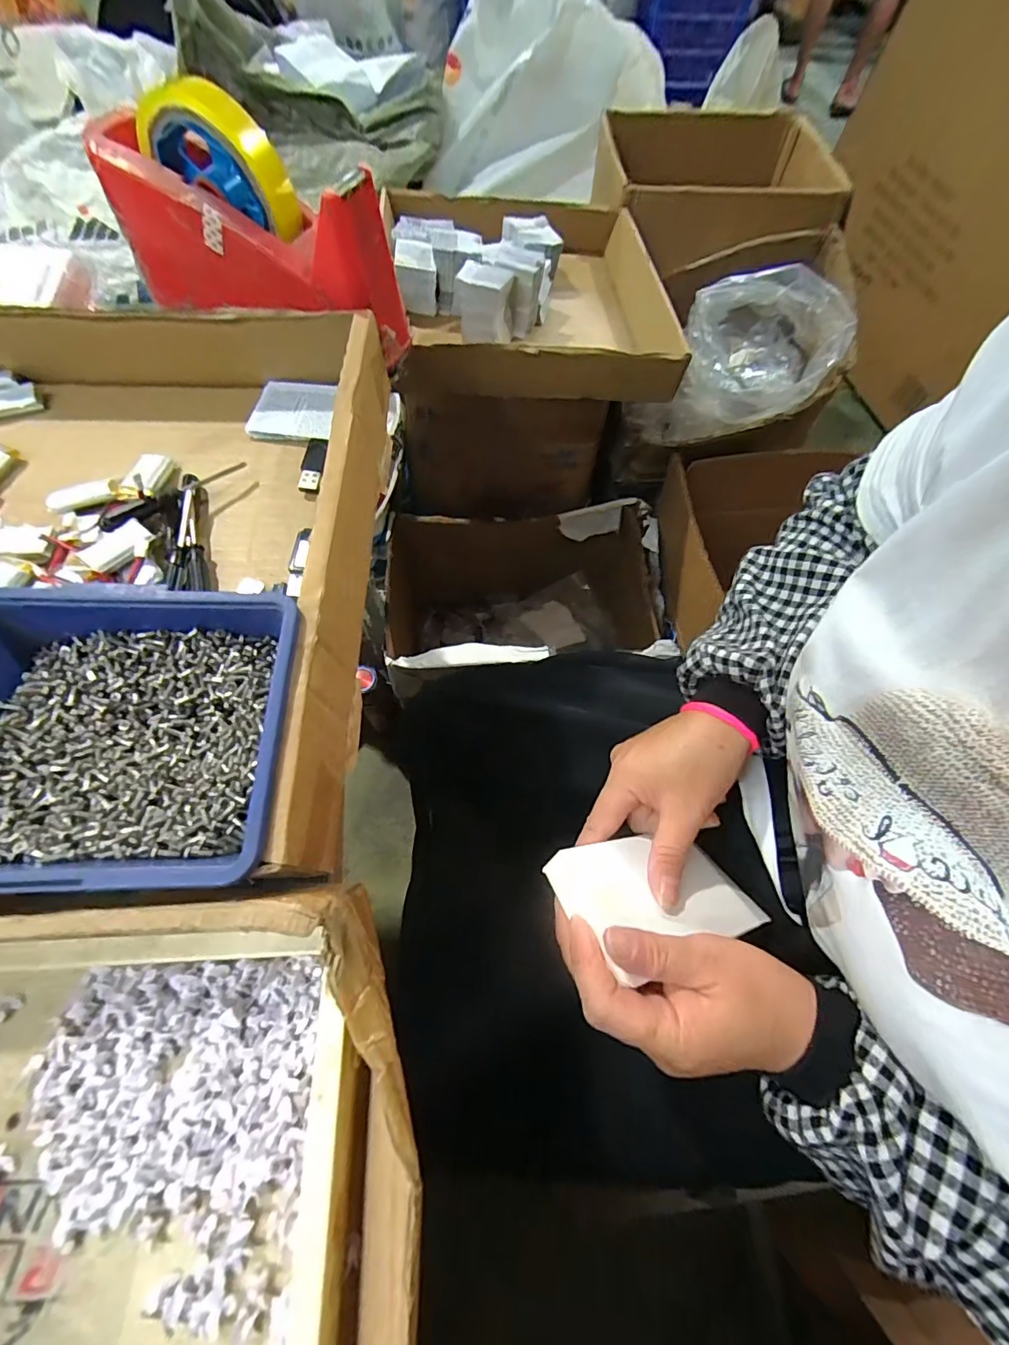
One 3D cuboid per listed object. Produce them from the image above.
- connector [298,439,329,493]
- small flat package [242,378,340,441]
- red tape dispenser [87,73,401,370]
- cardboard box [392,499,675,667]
[{"bbox_3d":[-0.126,-0.139,0.324,0.017,0.009,0.049,-2,65,-3],"label":"connector"},{"bbox_3d":[-0.148,-0.186,0.343,0.056,0.008,0.054,3,65,-1],"label":"small flat package"},{"bbox_3d":[-0.167,-0.294,0.322,0.196,0.105,0.061,22,66,8],"label":"red tape dispenser"},{"bbox_3d":[0.016,-0.092,0.885,0.454,0.279,0.292,-4,65,-4],"label":"cardboard box"}]

